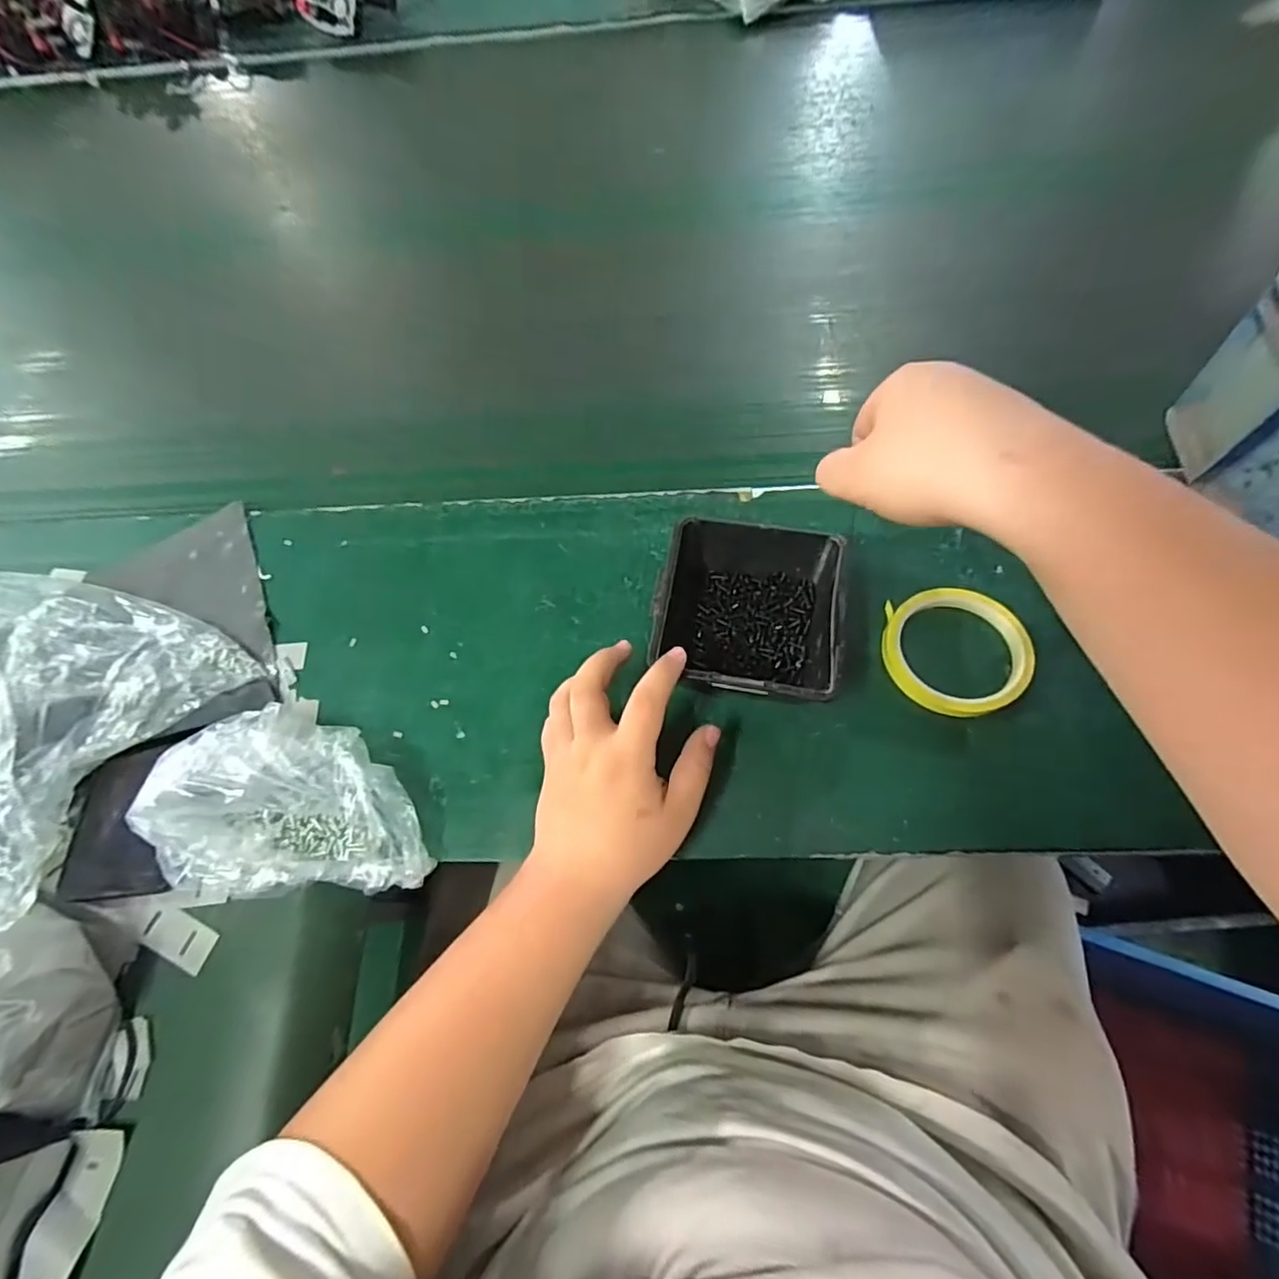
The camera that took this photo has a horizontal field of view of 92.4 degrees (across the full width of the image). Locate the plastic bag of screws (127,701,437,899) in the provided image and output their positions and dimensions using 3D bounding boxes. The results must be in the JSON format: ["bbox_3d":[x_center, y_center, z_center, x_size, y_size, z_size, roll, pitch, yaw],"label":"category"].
[{"bbox_3d":[-0.213,0.104,0.387,0.154,0.068,0.106,3,66,5],"label":"plastic bag of screws"}]

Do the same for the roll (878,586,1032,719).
[{"bbox_3d":[0.224,0.009,0.433,0.097,0.018,0.094,-1,65,3],"label":"roll"}]

